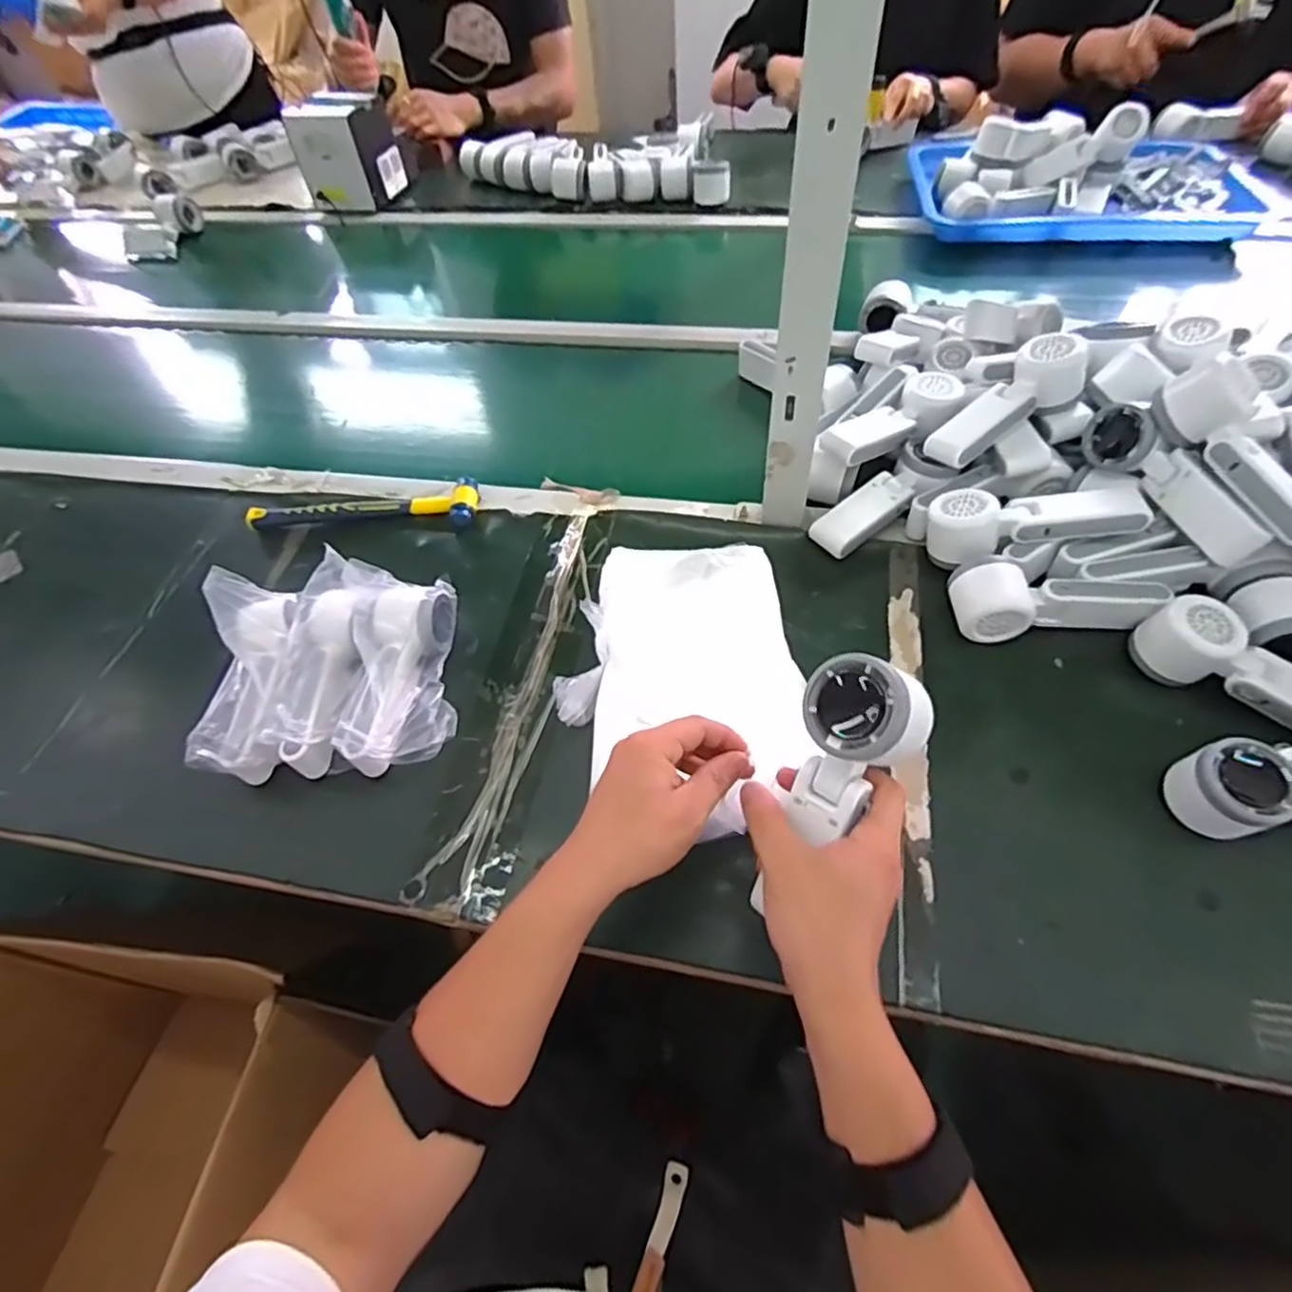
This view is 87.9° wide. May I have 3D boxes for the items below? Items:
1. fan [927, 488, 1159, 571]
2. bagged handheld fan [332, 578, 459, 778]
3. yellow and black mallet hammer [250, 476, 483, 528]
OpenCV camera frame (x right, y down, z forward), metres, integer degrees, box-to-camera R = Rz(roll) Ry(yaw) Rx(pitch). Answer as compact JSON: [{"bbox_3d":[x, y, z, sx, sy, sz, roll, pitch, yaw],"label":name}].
[{"bbox_3d":[0.340,-0.110,0.591,0.170,0.050,0.062,-1,53,5],"label":"fan"},{"bbox_3d":[-0.207,0.018,0.571,0.077,0.062,0.170,-9,53,-1],"label":"bagged handheld fan"},{"bbox_3d":[-0.298,-0.146,0.713,0.240,0.026,0.053,-5,53,2],"label":"yellow and black mallet hammer"}]

